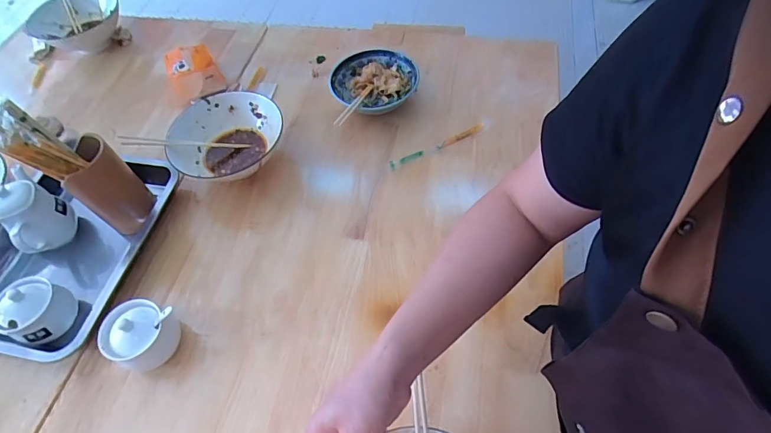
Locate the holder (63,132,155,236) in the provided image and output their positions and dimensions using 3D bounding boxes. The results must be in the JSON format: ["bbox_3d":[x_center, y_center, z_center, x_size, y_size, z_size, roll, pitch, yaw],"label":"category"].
[{"bbox_3d":[-0.444,-0.047,0.691,0.063,0.151,0.084,36,66,26],"label":"holder"}]

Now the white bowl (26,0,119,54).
[{"bbox_3d":[-0.743,-0.473,1.036,0.197,0.095,0.197,-2,57,3],"label":"white bowl"}]

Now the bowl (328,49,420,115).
[{"bbox_3d":[-0.020,-0.253,0.844,0.162,0.071,0.158,-5,54,7],"label":"bowl"}]

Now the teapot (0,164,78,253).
[{"bbox_3d":[-0.572,-0.010,0.688,0.111,0.100,0.085,32,65,22],"label":"teapot"}]

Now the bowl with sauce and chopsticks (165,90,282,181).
[{"bbox_3d":[-0.274,-0.126,0.768,0.178,0.087,0.182,-5,54,7],"label":"bowl with sauce and chopsticks"}]

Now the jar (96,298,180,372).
[{"bbox_3d":[-0.326,0.163,0.586,0.078,0.085,0.089,25,62,21],"label":"jar"}]

